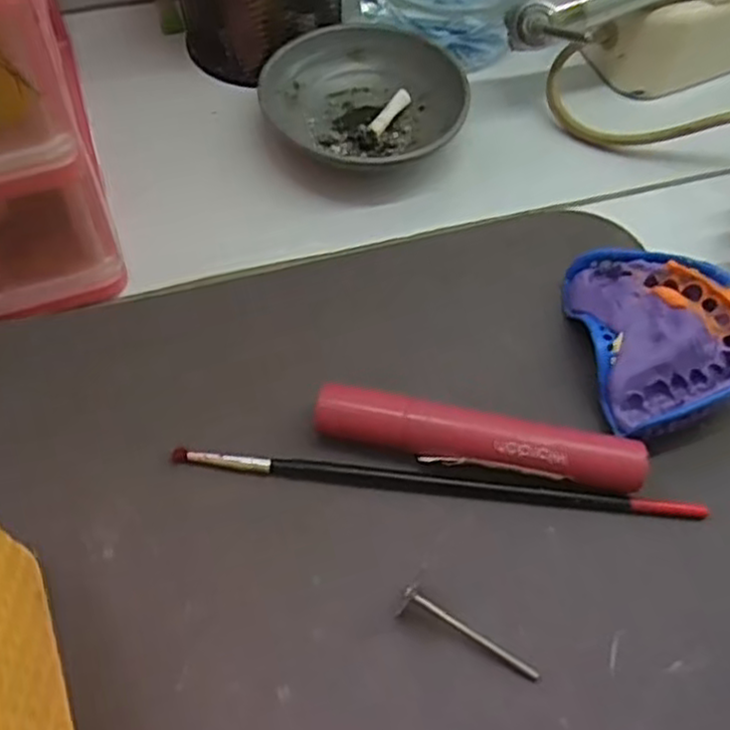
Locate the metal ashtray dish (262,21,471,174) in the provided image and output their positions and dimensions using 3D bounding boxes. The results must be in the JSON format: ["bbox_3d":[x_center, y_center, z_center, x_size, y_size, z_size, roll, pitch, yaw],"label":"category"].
[{"bbox_3d":[0.000,-0.118,0.328,0.076,0.027,0.076,2,57,-2],"label":"metal ashtray dish"}]

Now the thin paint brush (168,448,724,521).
[{"bbox_3d":[0.023,0.038,0.238,0.170,0.005,0.006,6,56,1],"label":"thin paint brush"}]

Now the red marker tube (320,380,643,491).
[{"bbox_3d":[0.036,0.025,0.239,0.104,0.016,0.017,10,57,3],"label":"red marker tube"}]

